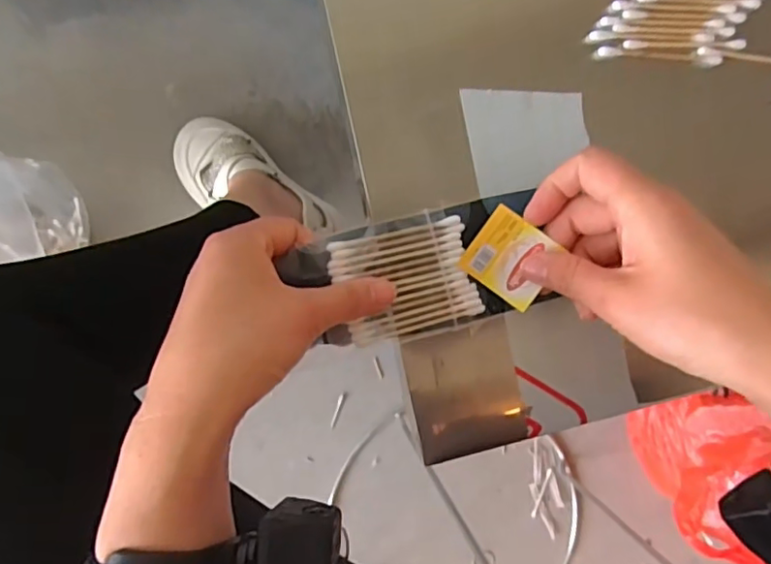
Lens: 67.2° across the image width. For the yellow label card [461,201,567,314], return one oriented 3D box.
[{"bbox_3d":[0.065,-0.012,0.299,0.041,0.004,0.039,35,98,7],"label":"yellow label card"}]

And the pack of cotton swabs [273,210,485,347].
[{"bbox_3d":[0.000,0.001,0.304,0.092,0.011,0.063,-16,94,-7],"label":"pack of cotton swabs"}]

